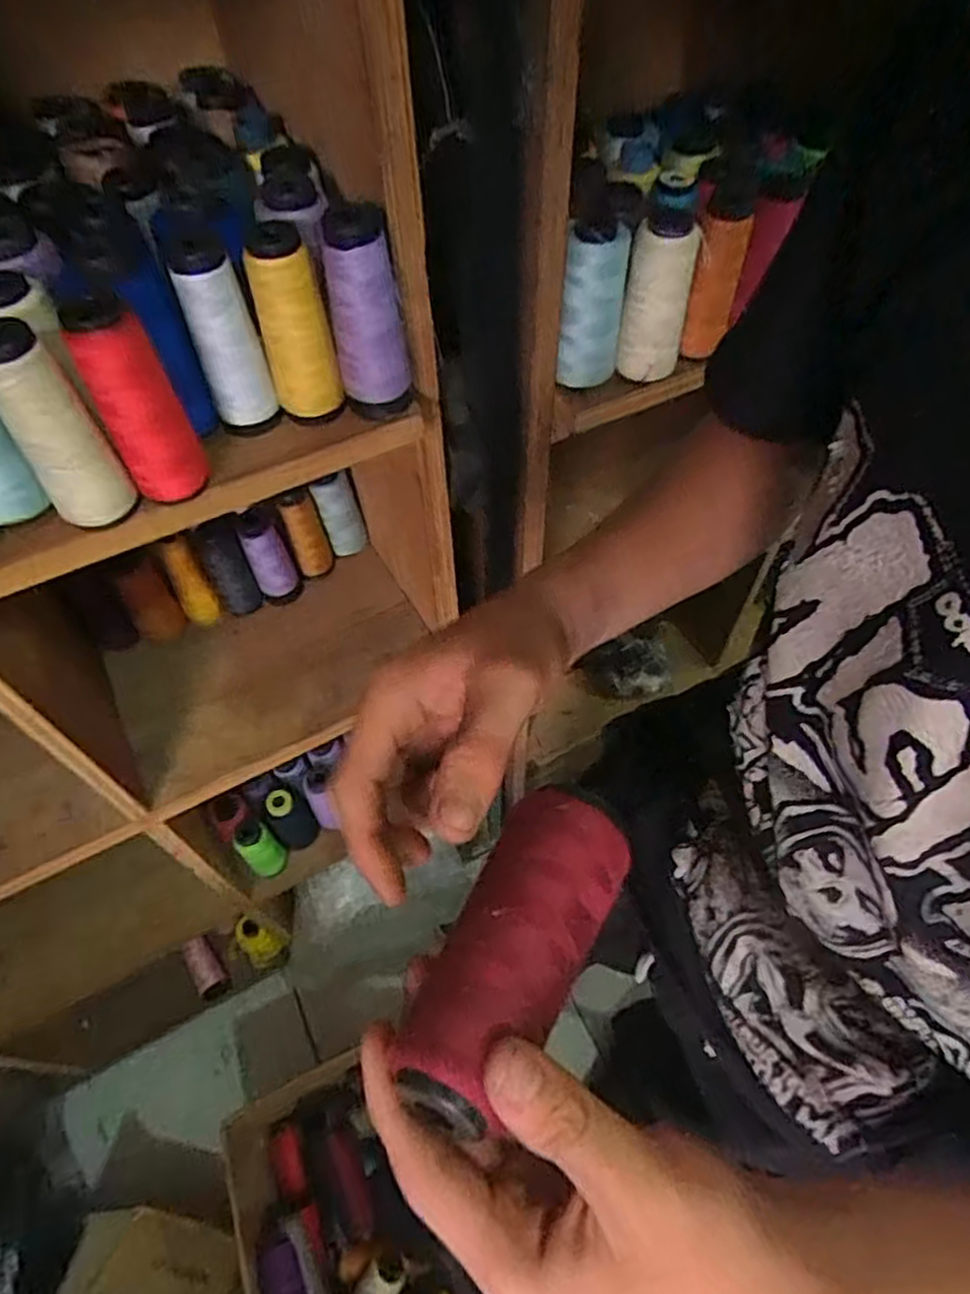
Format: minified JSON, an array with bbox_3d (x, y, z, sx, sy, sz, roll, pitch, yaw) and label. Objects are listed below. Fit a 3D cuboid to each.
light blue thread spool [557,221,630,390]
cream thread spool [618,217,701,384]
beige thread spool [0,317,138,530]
[{"bbox_3d":[0.078,-0.246,0.506,0.042,0.105,0.043,-1,55,1],"label":"light blue thread spool"},{"bbox_3d":[0.127,-0.254,0.516,0.045,0.099,0.054,13,56,10],"label":"cream thread spool"},{"bbox_3d":[-0.226,-0.113,0.370,0.039,0.106,0.031,-34,61,-21],"label":"beige thread spool"}]

